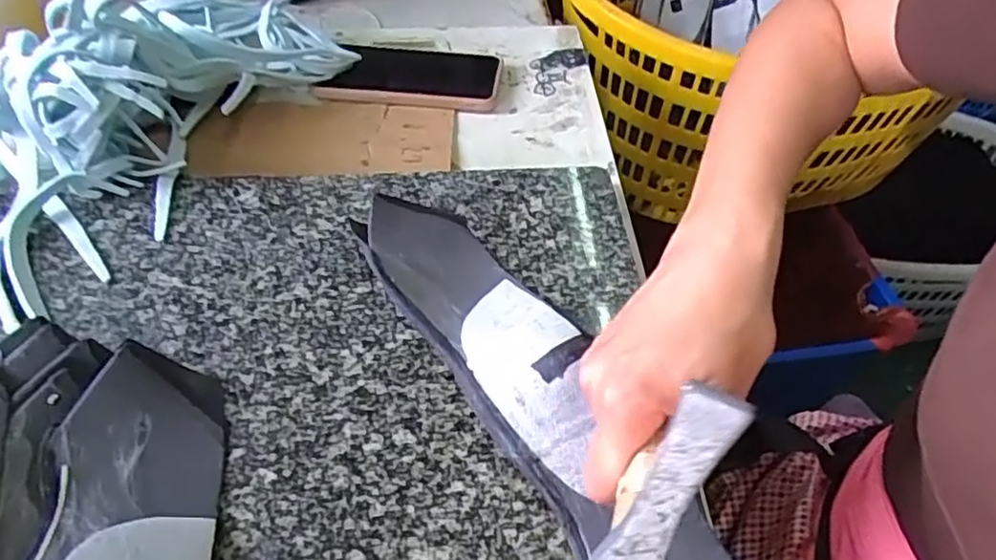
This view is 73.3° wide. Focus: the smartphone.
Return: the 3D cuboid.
[{"bbox_3d":[-0.074,-0.184,0.598,0.151,0.018,0.077,6,49,2],"label":"smartphone"}]

